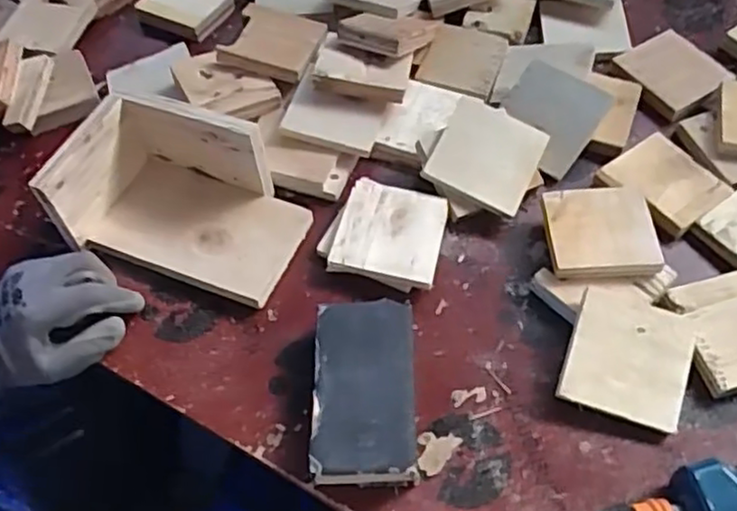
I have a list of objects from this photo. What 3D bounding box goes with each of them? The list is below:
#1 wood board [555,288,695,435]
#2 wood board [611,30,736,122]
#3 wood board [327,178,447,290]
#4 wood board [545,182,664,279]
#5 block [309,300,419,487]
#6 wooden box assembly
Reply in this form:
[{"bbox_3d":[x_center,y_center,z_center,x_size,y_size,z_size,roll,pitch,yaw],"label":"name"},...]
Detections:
[{"bbox_3d":[0.200,0.078,0.537,0.088,0.009,0.092,17,73,8],"label":"wood board"},{"bbox_3d":[0.307,-0.185,0.716,0.088,0.020,0.093,-34,63,-15],"label":"wood board"},{"bbox_3d":[0.019,-0.023,0.616,0.090,0.013,0.093,10,64,10],"label":"wood board"},{"bbox_3d":[0.197,-0.020,0.595,0.090,0.019,0.085,-3,59,2],"label":"wood board"},{"bbox_3d":[-0.004,0.104,0.535,0.076,0.041,0.138,-1,57,0],"label":"block"},{"bbox_3d":[-0.159,-0.053,0.604,0.195,0.089,0.126,14,61,11],"label":"wooden box assembly"}]

